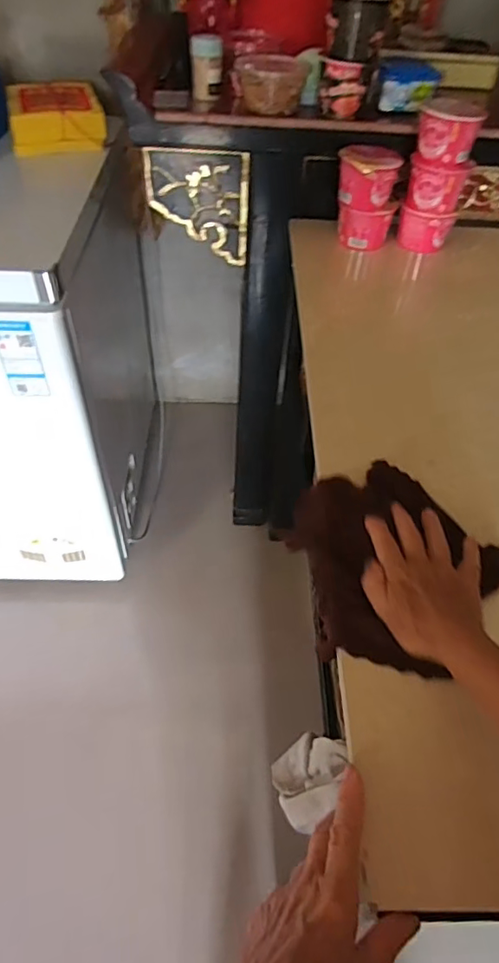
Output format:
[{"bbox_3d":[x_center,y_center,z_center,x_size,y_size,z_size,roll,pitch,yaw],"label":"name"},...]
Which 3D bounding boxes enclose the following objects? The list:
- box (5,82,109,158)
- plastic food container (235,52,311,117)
[{"bbox_3d":[-0.400,-0.760,1.135,0.179,0.078,0.203,-10,50,-12],"label":"box"},{"bbox_3d":[0.032,-0.634,0.864,0.112,0.056,0.122,-4,49,-7],"label":"plastic food container"}]

